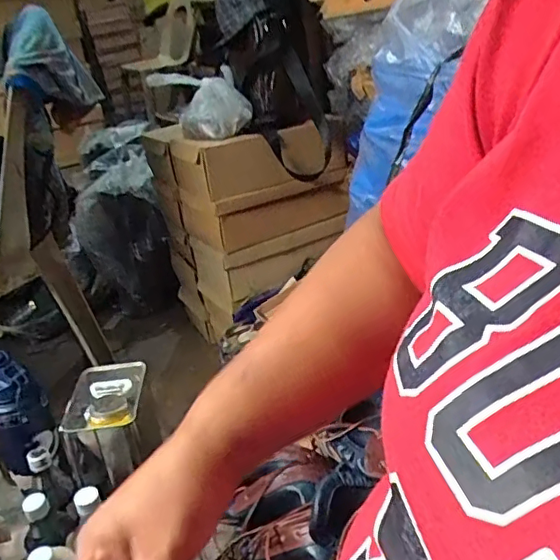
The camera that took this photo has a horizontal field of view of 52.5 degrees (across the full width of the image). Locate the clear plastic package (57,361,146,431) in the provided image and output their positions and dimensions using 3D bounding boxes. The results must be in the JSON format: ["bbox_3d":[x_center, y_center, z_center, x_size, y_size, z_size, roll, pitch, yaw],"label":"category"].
[{"bbox_3d":[-0.271,0.176,0.881,0.106,0.019,0.151,-7,27,-3],"label":"clear plastic package"}]

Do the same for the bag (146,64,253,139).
[{"bbox_3d":[-0.160,-0.363,1.153,0.192,0.114,0.176,-8,27,-5],"label":"bag"}]

